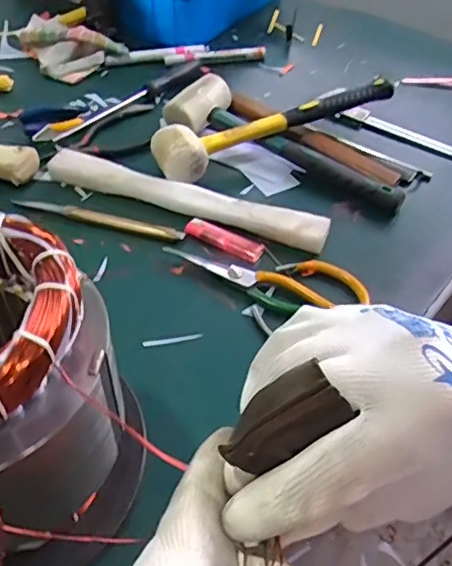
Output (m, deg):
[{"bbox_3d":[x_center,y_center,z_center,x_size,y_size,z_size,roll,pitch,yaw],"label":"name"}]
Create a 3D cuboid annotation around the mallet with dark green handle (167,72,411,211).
[{"bbox_3d":[0.060,-0.144,0.623,0.277,0.051,0.074,30,53,23],"label":"mallet with dark green handle"}]

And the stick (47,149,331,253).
[{"bbox_3d":[-0.043,-0.085,0.576,0.291,0.026,0.030,19,49,11],"label":"stick"}]

